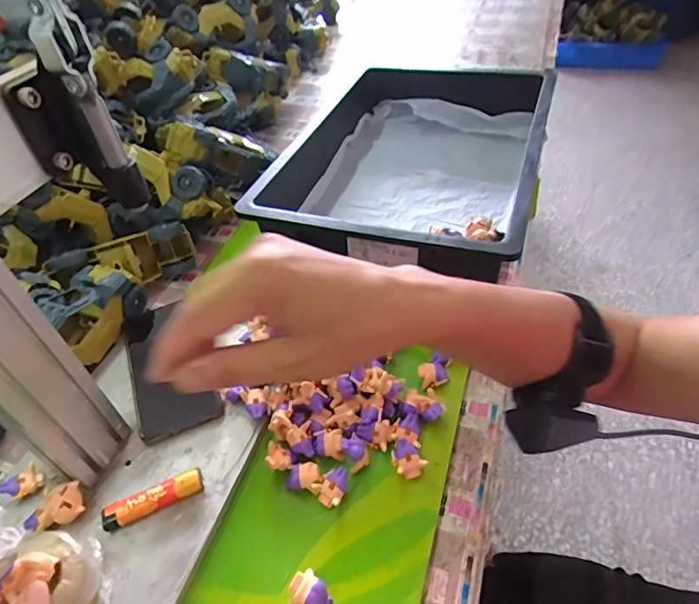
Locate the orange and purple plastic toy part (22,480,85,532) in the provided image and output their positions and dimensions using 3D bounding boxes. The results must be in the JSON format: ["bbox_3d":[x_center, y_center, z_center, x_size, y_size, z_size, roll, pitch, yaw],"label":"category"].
[{"bbox_3d":[-0.242,0.171,0.401,0.047,0.023,0.027,-23,50,-17],"label":"orange and purple plastic toy part"}]

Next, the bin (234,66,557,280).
[{"bbox_3d":[0.085,-0.180,0.670,0.307,0.122,0.399,13,49,15],"label":"bin"}]

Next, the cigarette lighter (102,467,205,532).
[{"bbox_3d":[-0.163,0.164,0.410,0.080,0.011,0.021,-21,49,-16],"label":"cigarette lighter"}]

